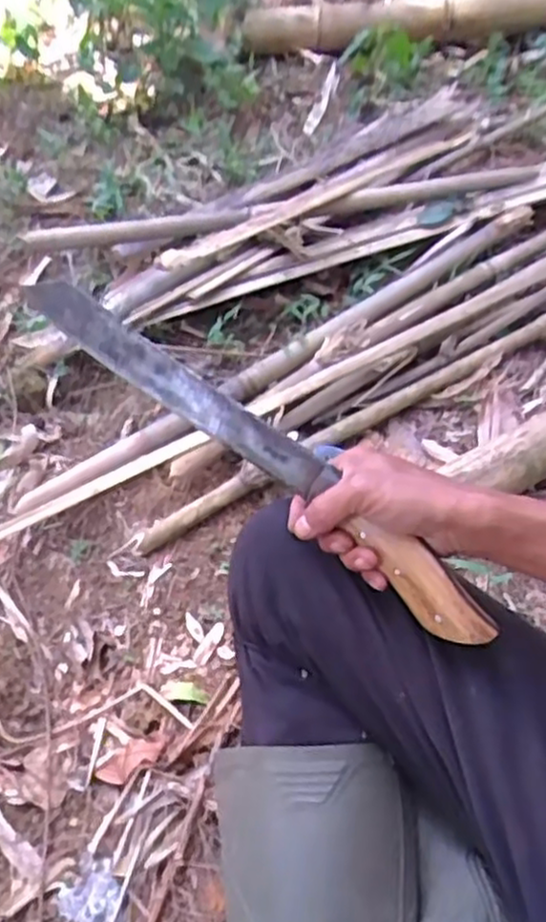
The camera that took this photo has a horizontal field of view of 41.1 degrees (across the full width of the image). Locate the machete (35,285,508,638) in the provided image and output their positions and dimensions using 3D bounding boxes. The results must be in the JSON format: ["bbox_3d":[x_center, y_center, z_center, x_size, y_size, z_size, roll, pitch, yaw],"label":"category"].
[{"bbox_3d":[-0.025,-0.016,0.534,0.429,0.037,0.030,37,64,19],"label":"machete"}]

